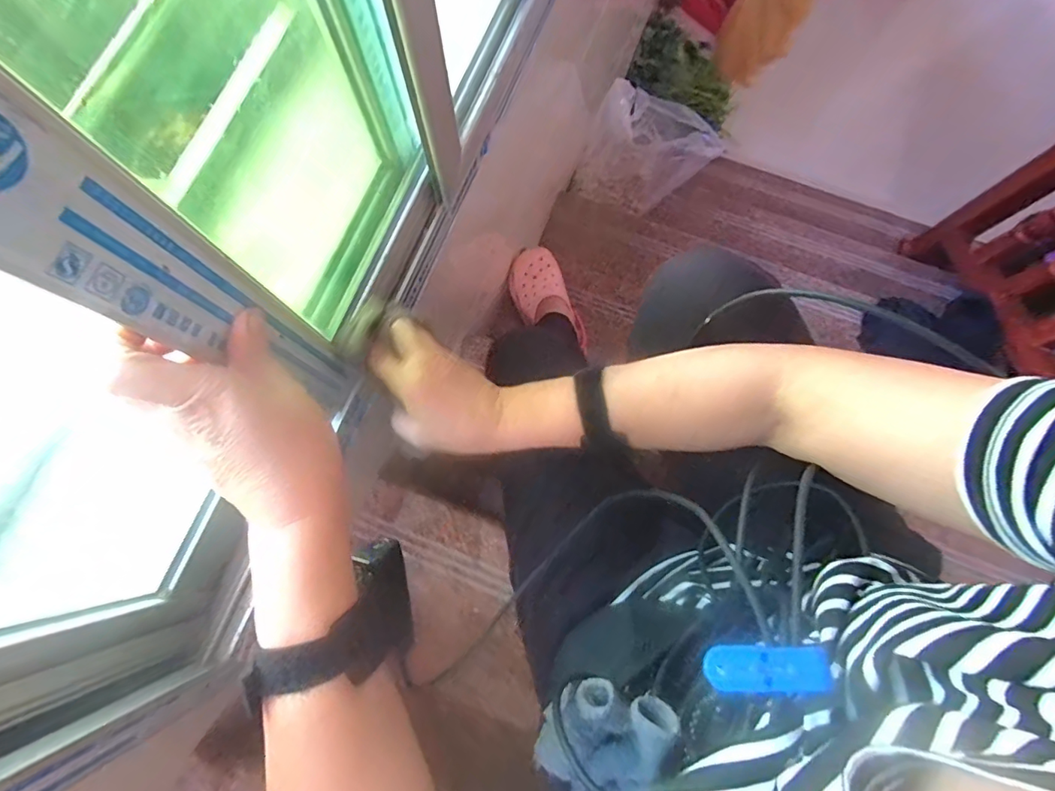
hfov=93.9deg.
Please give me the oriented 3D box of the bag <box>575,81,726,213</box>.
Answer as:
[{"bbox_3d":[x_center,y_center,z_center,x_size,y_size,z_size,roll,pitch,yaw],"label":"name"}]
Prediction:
[{"bbox_3d":[0.281,-0.560,1.163,0.288,0.196,0.152,22,78,4],"label":"bag"}]

